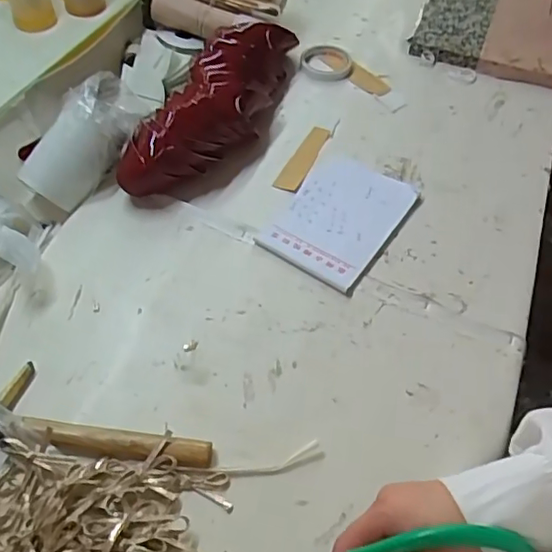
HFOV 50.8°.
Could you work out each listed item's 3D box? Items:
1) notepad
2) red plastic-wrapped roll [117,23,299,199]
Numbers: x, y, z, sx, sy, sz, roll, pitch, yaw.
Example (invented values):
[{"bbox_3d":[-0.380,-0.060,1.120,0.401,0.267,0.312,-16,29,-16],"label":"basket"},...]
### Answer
[{"bbox_3d":[0.089,-0.087,0.812,0.154,0.009,0.222,29,56,18],"label":"notepad"},{"bbox_3d":[-0.089,-0.275,0.892,0.149,0.095,0.423,13,52,7],"label":"red plastic-wrapped roll"}]

